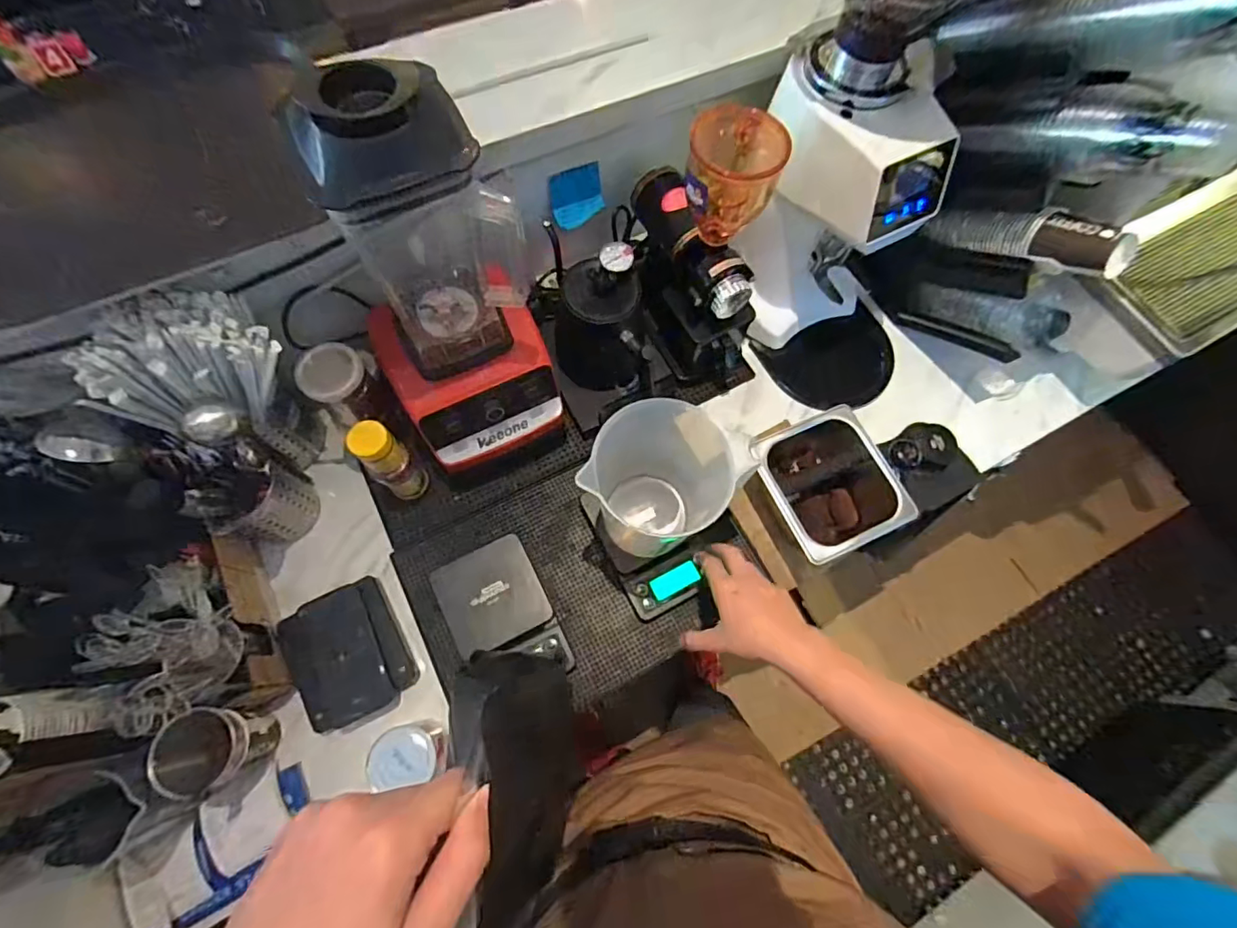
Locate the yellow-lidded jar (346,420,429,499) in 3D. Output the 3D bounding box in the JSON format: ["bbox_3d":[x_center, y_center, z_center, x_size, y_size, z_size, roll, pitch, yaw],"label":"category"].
[{"bbox_3d":[-0.290,-0.002,0.677,0.047,0.156,0.049,1,69,-3],"label":"yellow-lidded jar"}]

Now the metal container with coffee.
[{"bbox_3d":[0.276,0.038,0.748,0.162,0.111,0.178,-23,72,-11],"label":"metal container with coffee"}]

